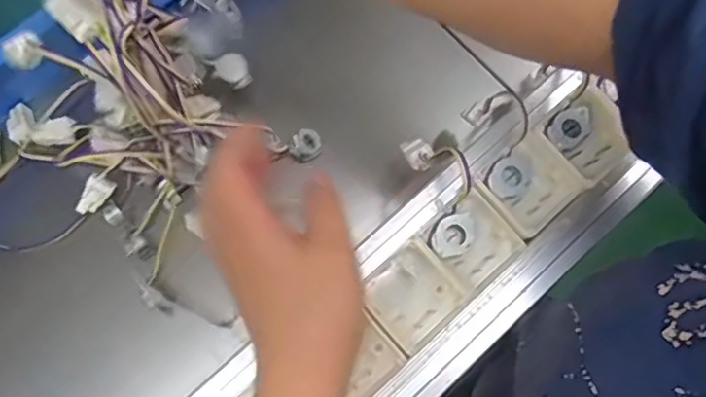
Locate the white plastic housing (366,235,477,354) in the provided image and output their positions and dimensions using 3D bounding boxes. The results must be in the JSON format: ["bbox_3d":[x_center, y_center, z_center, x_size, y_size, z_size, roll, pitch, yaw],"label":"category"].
[{"bbox_3d":[0.037,0.059,0.388,0.053,0.016,0.051,-42,80,-10],"label":"white plastic housing"}]

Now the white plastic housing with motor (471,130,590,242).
[{"bbox_3d":[0.112,-0.007,0.405,0.054,0.014,0.050,-40,80,-10],"label":"white plastic housing with motor"}]

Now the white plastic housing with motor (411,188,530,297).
[{"bbox_3d":[0.073,0.028,0.396,0.051,0.013,0.048,-40,80,-10],"label":"white plastic housing with motor"}]

